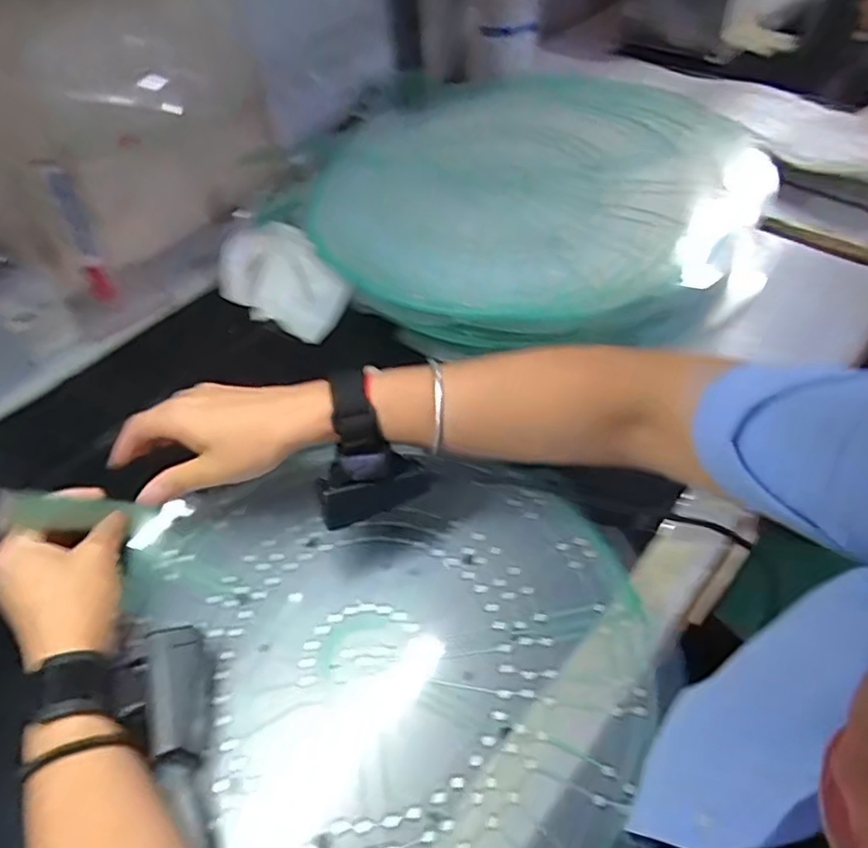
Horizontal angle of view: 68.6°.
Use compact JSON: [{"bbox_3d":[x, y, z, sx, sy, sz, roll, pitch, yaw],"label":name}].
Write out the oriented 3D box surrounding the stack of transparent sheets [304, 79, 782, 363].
[{"bbox_3d":[0.093,-0.225,0.620,0.407,0.071,0.415,23,55,23],"label":"stack of transparent sheets"}]

